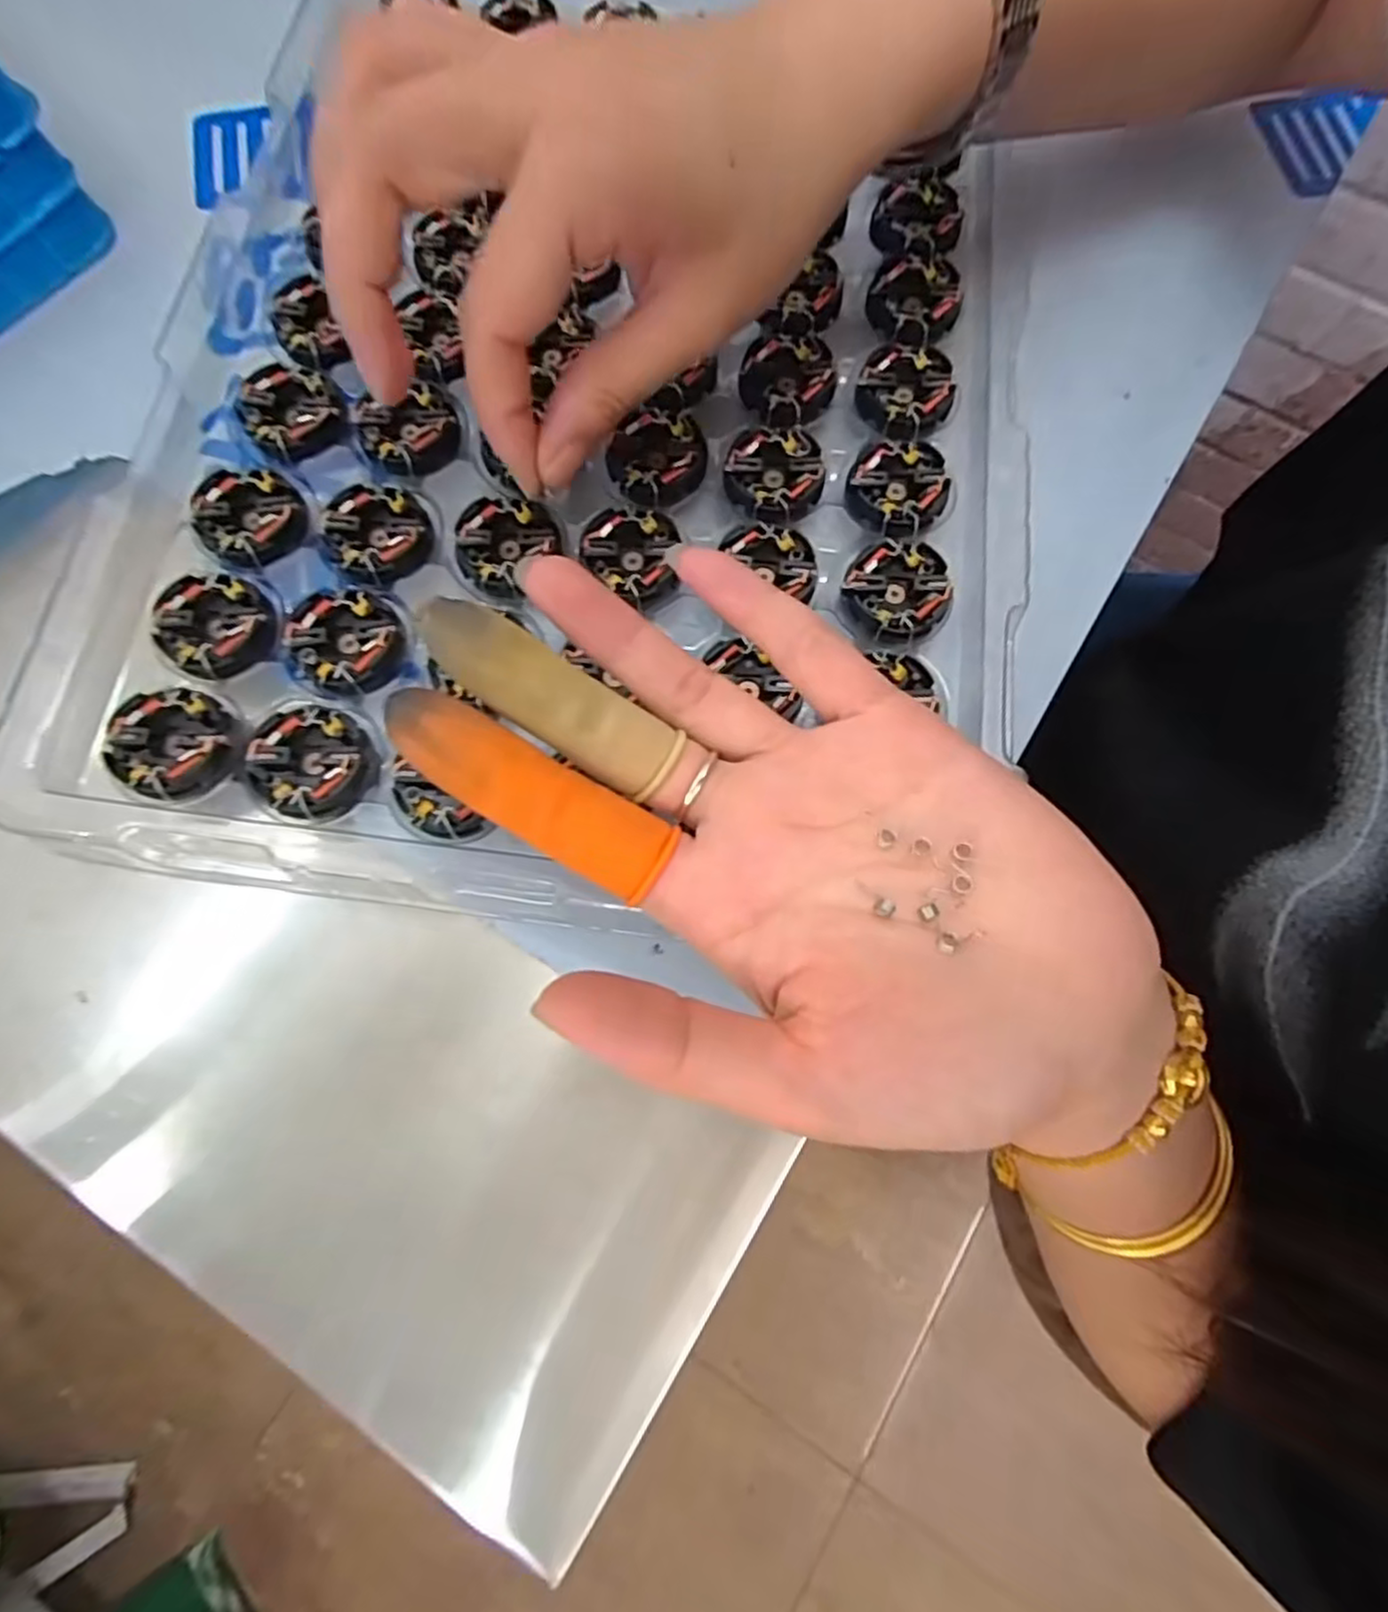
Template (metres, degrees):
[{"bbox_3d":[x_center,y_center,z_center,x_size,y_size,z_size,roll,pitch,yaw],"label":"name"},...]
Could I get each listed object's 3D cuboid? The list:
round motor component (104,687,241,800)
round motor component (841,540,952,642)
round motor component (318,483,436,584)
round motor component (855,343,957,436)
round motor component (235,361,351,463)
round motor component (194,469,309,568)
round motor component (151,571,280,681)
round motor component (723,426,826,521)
[{"bbox_3d":[-0.146,-0.018,0.201,0.031,0.008,0.031,0,74,-2],"label":"round motor component"},{"bbox_3d":[0.063,-0.067,0.217,0.030,0.005,0.032,0,74,-2],"label":"round motor component"},{"bbox_3d":[-0.098,-0.084,0.220,0.030,0.005,0.031,0,74,-2],"label":"round motor component"},{"bbox_3d":[0.071,-0.140,0.238,0.030,0.007,0.029,0,74,-2],"label":"round motor component"},{"bbox_3d":[-0.130,-0.128,0.232,0.030,0.007,0.033,0,74,-2],"label":"round motor component"},{"bbox_3d":[-0.137,-0.090,0.221,0.030,0.007,0.030,0,74,-2],"label":"round motor component"},{"bbox_3d":[-0.140,-0.053,0.211,0.034,0.007,0.030,28,75,6],"label":"round motor component"},{"bbox_3d":[0.025,-0.107,0.228,0.030,0.005,0.029,0,74,-2],"label":"round motor component"}]

